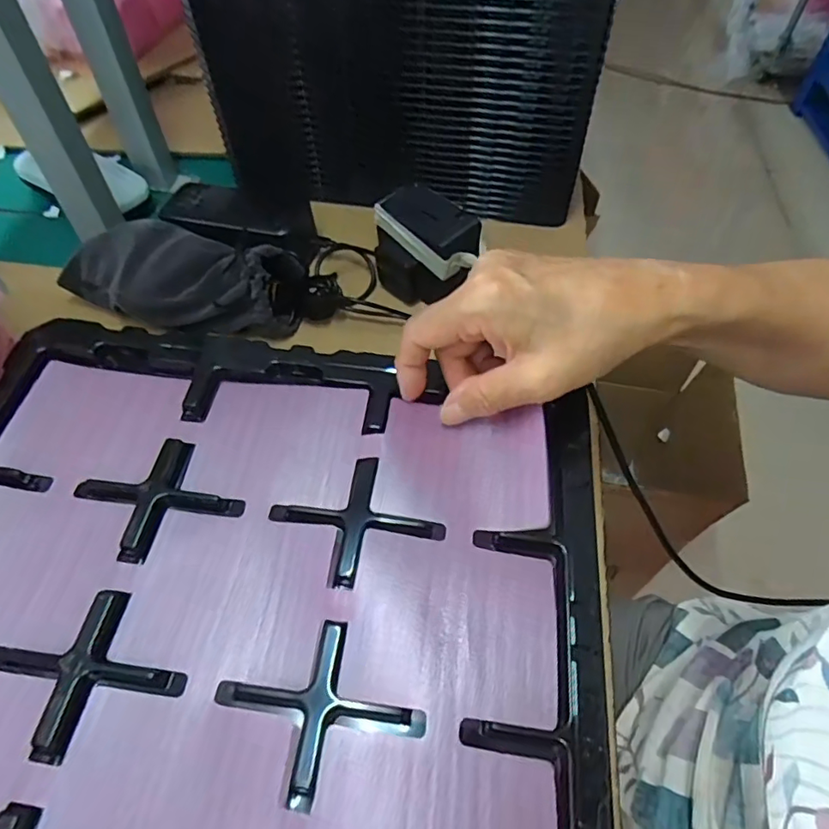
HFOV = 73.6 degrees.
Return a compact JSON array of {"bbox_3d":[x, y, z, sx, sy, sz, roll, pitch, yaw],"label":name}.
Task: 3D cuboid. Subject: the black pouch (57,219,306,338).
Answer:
[{"bbox_3d":[-0.191,-0.107,0.448,0.197,0.058,0.074,14,56,11],"label":"black pouch"}]

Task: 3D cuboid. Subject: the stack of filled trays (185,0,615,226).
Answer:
[{"bbox_3d":[0.010,-0.389,0.558,0.326,0.189,0.323,9,55,8],"label":"stack of filled trays"}]

